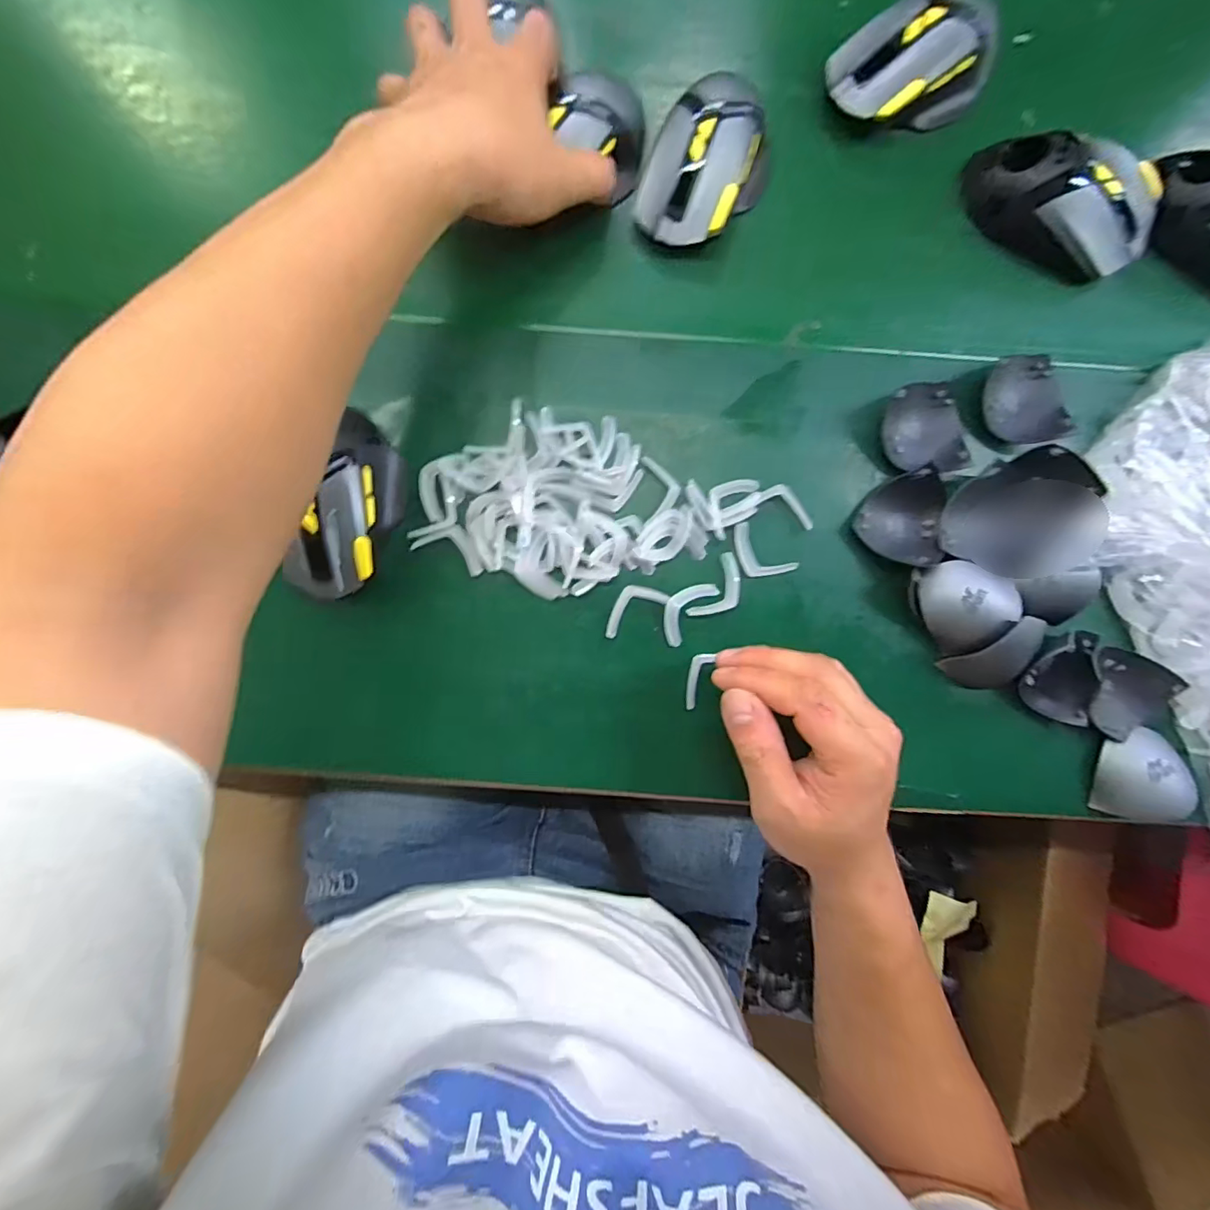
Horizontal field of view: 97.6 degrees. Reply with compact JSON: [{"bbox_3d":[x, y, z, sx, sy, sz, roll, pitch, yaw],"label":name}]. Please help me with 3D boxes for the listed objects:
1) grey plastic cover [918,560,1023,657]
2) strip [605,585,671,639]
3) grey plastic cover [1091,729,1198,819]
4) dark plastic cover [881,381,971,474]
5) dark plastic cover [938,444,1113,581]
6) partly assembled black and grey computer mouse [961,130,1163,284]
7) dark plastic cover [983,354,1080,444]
[{"bbox_3d":[0.222,-0.001,0.332,0.049,0.030,0.050,39,88,-1],"label":"grey plastic cover"},{"bbox_3d":[0.017,0.001,0.348,0.047,0.004,0.022,-33,90,-2],"label":"strip"},{"bbox_3d":[0.354,0.112,0.347,0.044,0.027,0.057,6,89,-2],"label":"grey plastic cover"},{"bbox_3d":[0.203,-0.113,0.337,0.043,0.018,0.058,-2,89,-2],"label":"dark plastic cover"},{"bbox_3d":[0.259,-0.054,0.331,0.086,0.031,0.072,-22,90,-2],"label":"dark plastic cover"},{"bbox_3d":[0.299,-0.260,0.348,0.120,0.044,0.062,17,89,-2],"label":"partly assembled black and grey computer mouse"},{"bbox_3d":[0.273,-0.132,0.345,0.042,0.024,0.056,-12,90,-2],"label":"dark plastic cover"}]

